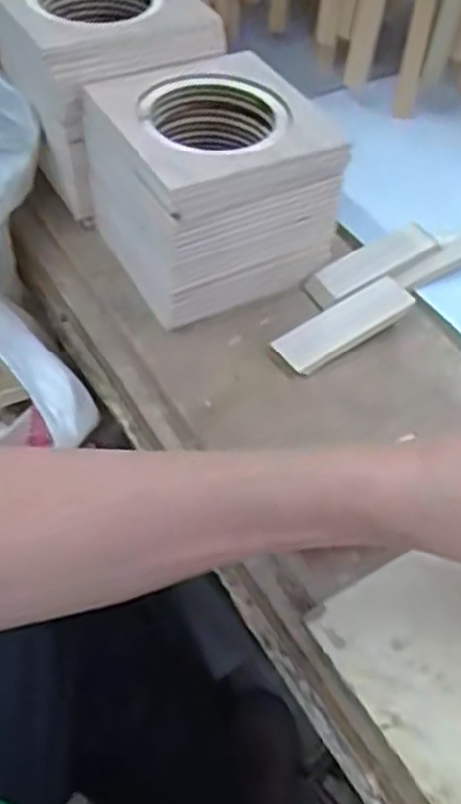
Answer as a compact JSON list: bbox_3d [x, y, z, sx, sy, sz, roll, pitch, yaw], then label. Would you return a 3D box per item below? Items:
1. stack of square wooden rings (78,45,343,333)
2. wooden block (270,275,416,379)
[{"bbox_3d":[-0.011,-0.142,0.480,0.132,0.115,0.130,-22,54,-19],"label":"stack of square wooden rings"},{"bbox_3d":[0.076,-0.050,0.469,0.102,0.014,0.030,-28,56,-23],"label":"wooden block"}]

